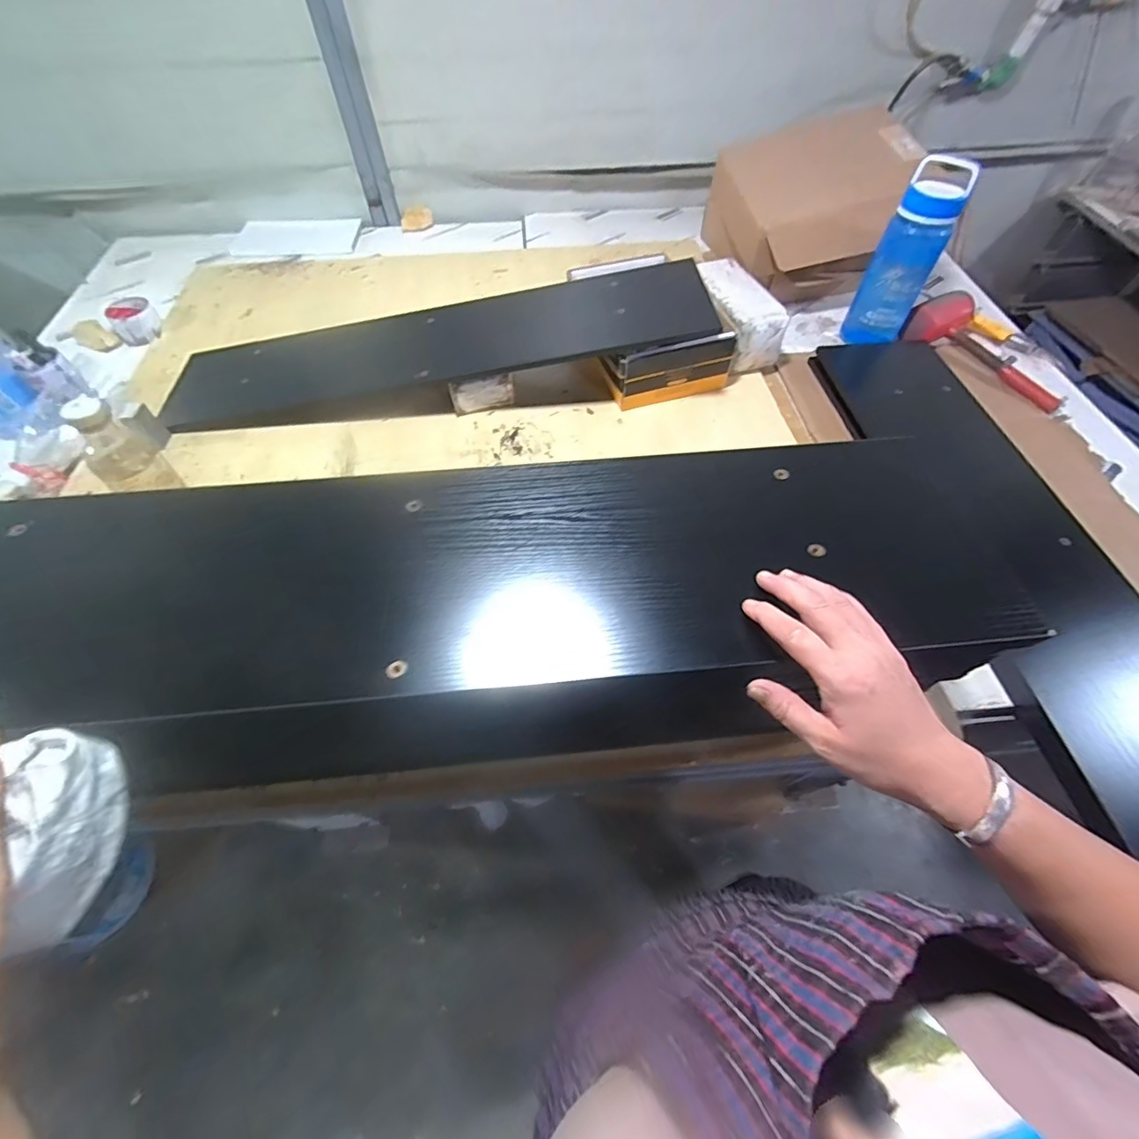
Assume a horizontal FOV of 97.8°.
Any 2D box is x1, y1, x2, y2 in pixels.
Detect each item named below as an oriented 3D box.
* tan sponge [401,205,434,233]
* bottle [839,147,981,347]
[{"bbox_3d":[-0.379,-0.872,1.233,0.078,0.041,0.036,-19,58,-11],"label":"tan sponge"},{"bbox_3d":[0.599,-0.555,0.886,0.102,0.265,0.084,27,61,17],"label":"bottle"}]

